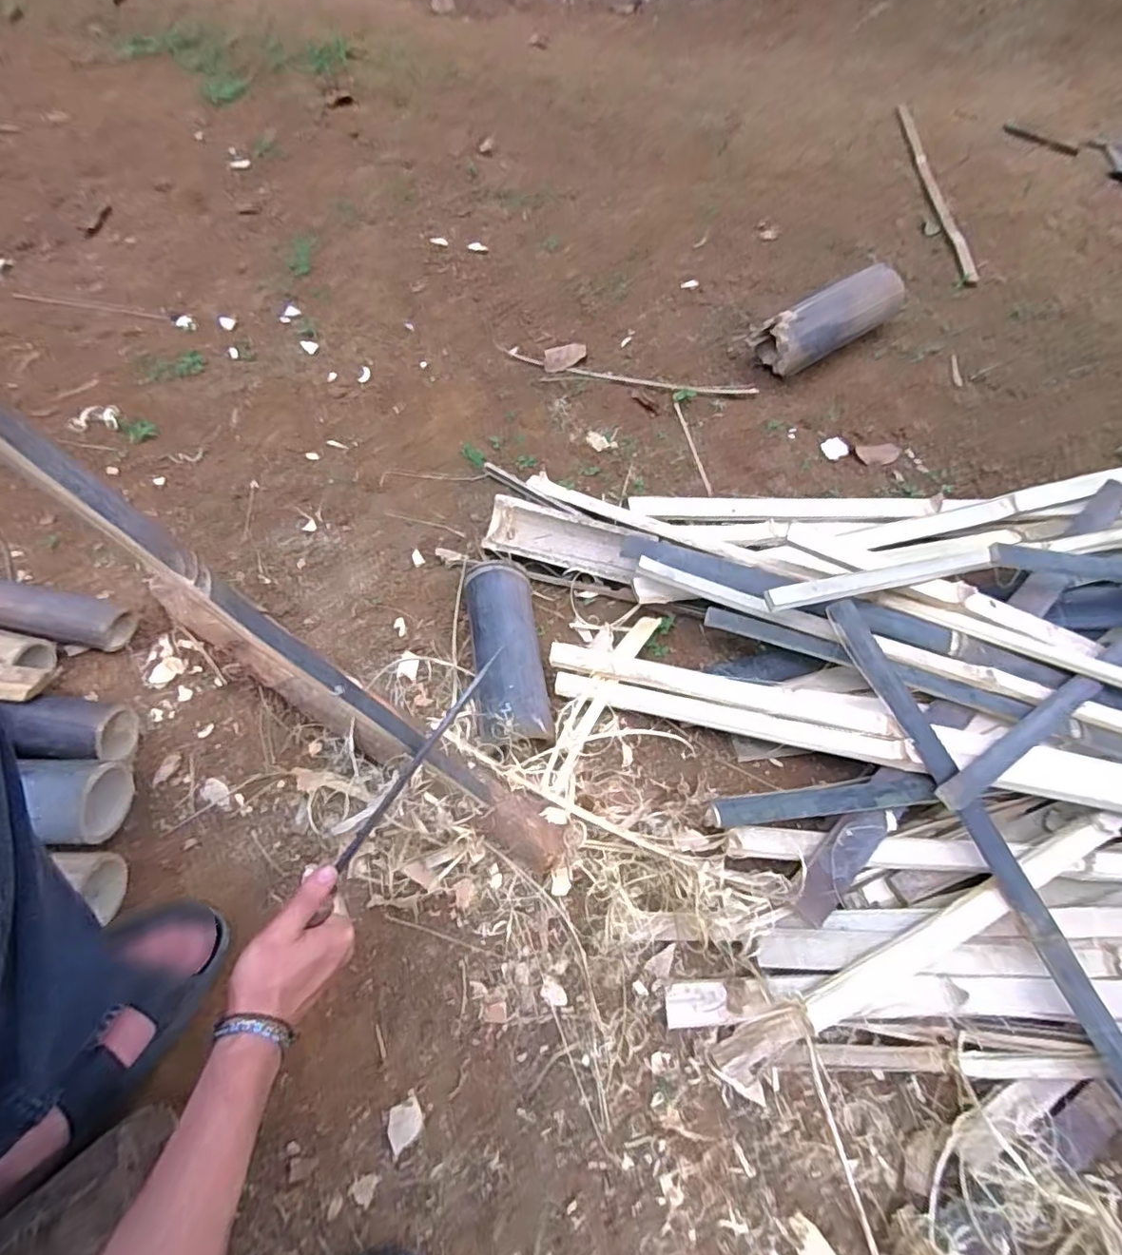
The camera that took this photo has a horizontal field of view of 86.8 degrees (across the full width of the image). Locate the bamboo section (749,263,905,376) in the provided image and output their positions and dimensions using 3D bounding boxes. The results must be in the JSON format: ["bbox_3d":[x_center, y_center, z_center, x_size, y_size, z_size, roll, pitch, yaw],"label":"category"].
[{"bbox_3d":[0.514,-0.583,1.122,0.325,0.111,0.115,-26,67,-17],"label":"bamboo section"}]

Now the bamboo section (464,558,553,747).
[{"bbox_3d":[-0.071,0.028,0.761,0.088,0.056,0.251,-7,63,-8],"label":"bamboo section"}]

